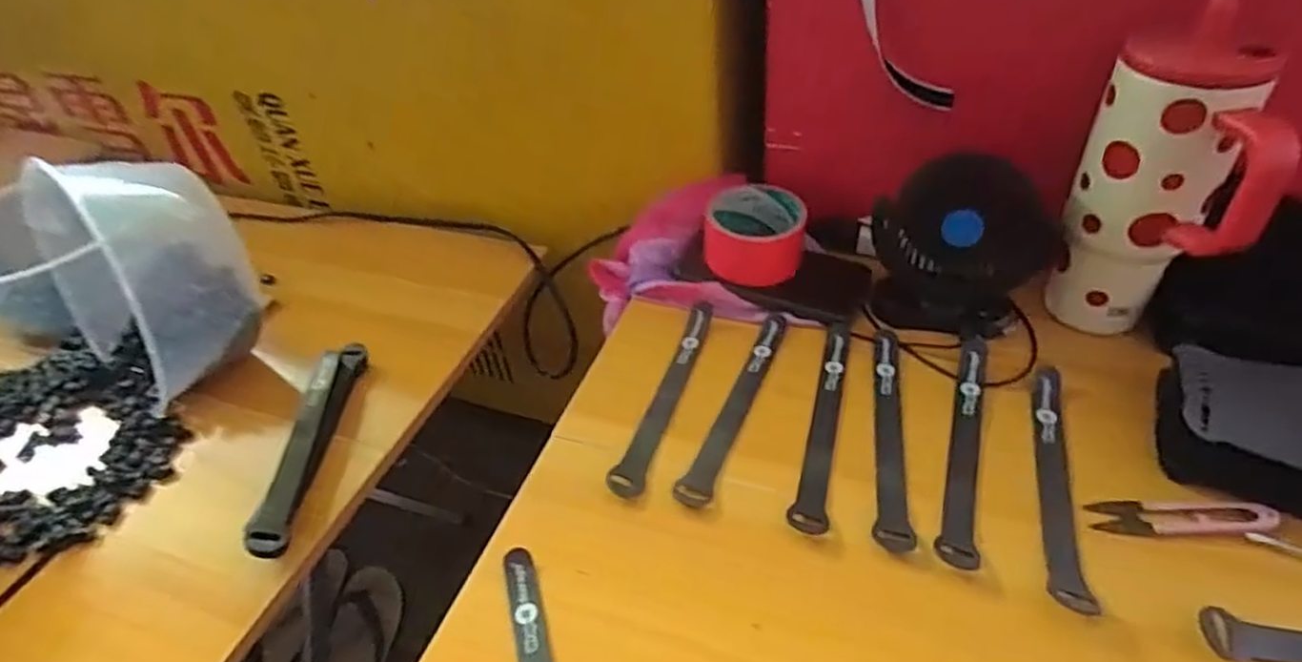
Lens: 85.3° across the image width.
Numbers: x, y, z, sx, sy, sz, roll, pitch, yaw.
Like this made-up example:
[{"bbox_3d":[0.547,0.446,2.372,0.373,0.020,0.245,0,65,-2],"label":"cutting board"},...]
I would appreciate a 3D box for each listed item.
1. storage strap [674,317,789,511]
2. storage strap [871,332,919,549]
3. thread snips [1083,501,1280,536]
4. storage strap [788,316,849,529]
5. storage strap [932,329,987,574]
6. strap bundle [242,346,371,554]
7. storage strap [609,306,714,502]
[{"bbox_3d":[0.065,0.052,0.536,0.025,0.006,0.196,13,47,21],"label":"storage strap"},{"bbox_3d":[0.171,0.068,0.501,0.023,0.005,0.194,5,44,14],"label":"storage strap"},{"bbox_3d":[0.324,0.114,0.430,0.100,0.011,0.025,1,44,9],"label":"thread snips"},{"bbox_3d":[0.126,0.061,0.517,0.024,0.006,0.197,7,45,15],"label":"storage strap"},{"bbox_3d":[0.219,0.074,0.489,0.022,0.010,0.200,12,46,20],"label":"storage strap"},{"bbox_3d":[-0.279,0.086,0.577,0.028,0.032,0.213,-5,43,3],"label":"strap bundle"},{"bbox_3d":[0.013,0.047,0.541,0.023,0.014,0.188,11,46,19],"label":"storage strap"}]

